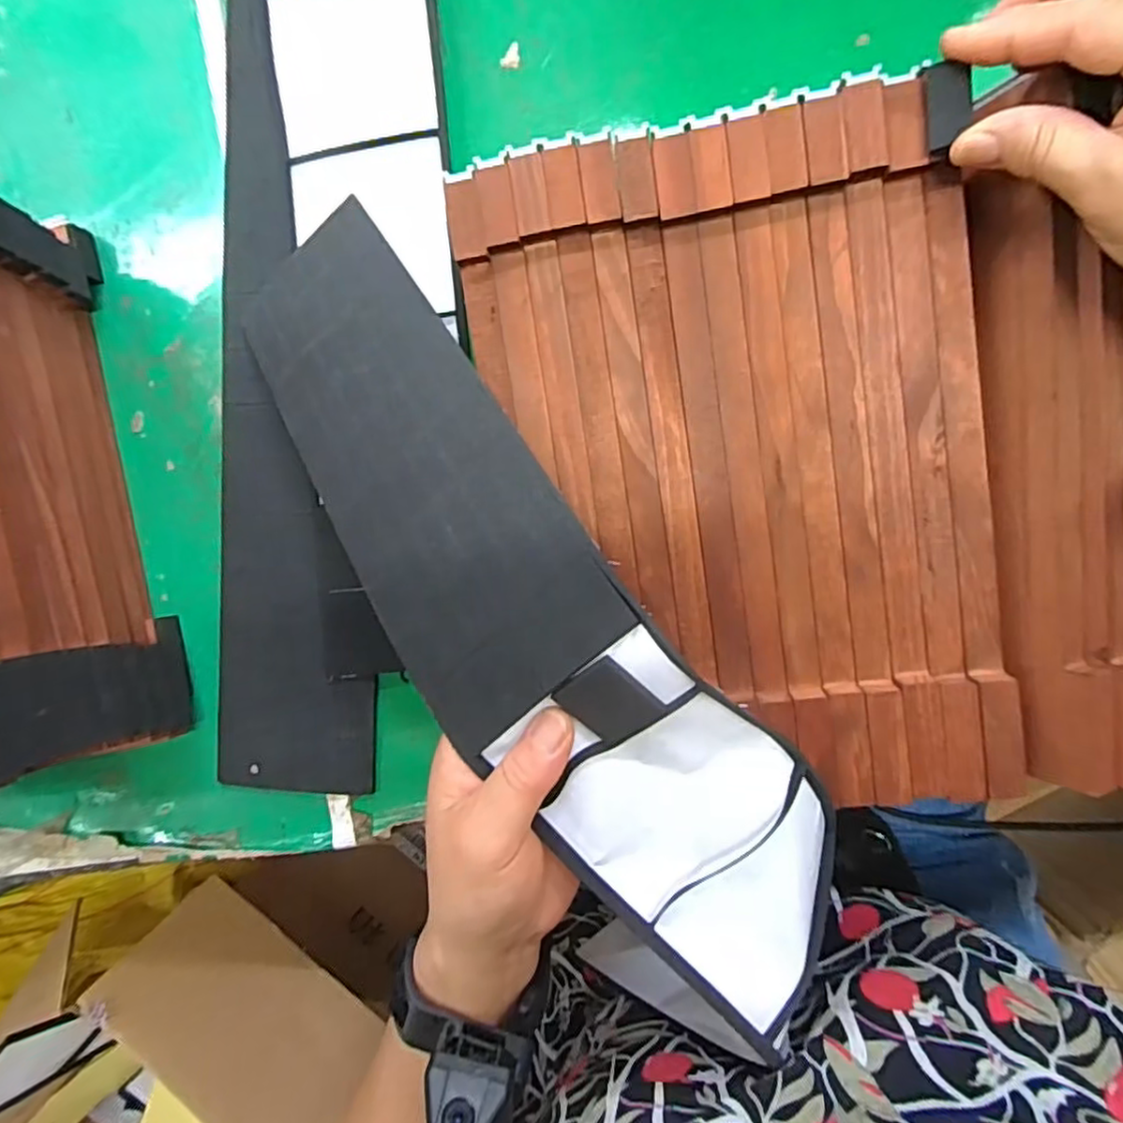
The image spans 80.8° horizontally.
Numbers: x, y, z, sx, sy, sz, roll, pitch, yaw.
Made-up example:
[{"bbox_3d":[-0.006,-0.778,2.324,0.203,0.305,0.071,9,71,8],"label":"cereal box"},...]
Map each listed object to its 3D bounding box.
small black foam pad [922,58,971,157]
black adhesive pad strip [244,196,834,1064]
[{"bbox_3d":[0.149,-0.175,0.255,0.014,0.006,0.033,-3,96,9],"label":"small black foam pad"},{"bbox_3d":[-0.031,0.008,0.285,0.107,0.059,0.421,-38,77,8],"label":"black adhesive pad strip"}]

